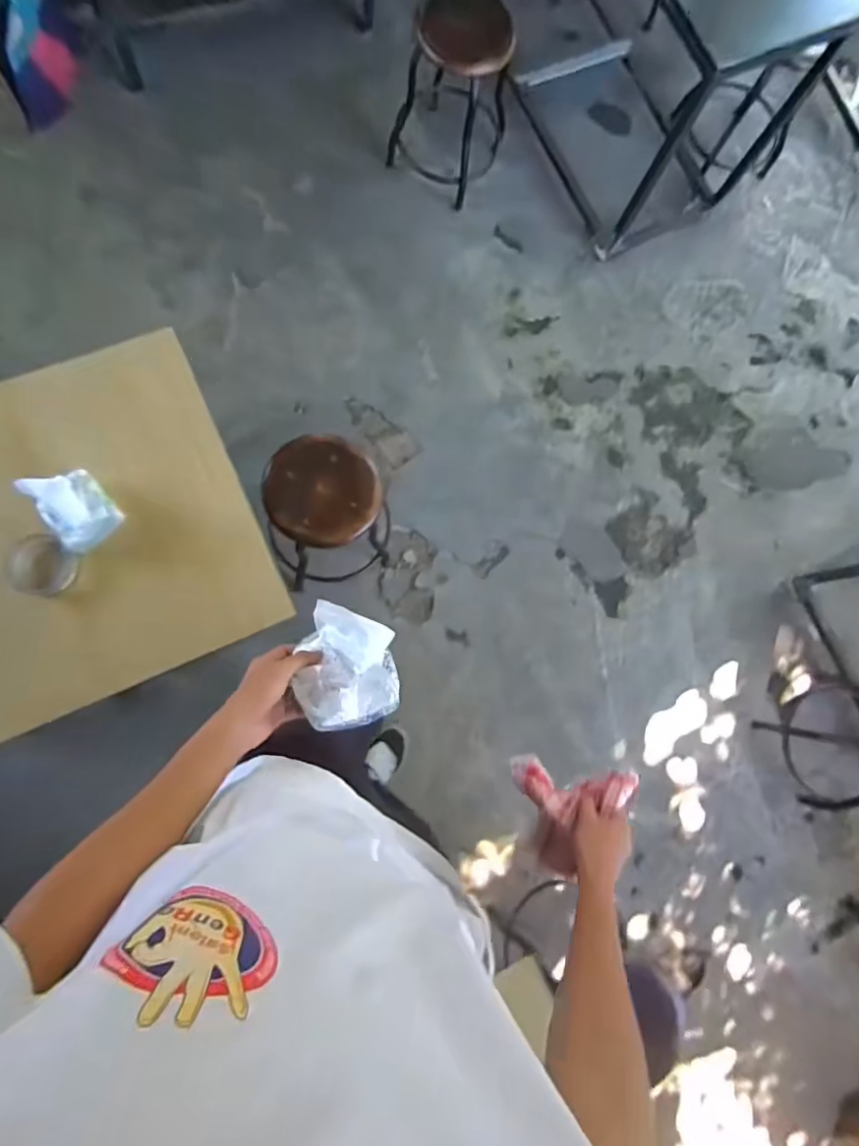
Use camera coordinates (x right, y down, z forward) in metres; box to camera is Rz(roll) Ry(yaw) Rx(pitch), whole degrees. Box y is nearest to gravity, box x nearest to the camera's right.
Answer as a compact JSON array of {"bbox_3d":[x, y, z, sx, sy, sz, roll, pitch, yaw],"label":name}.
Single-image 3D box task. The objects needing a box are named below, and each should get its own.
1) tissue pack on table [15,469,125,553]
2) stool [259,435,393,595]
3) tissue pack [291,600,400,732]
[{"bbox_3d":[-0.582,-0.103,0.899,0.098,0.107,0.100,-38,88,-10],"label":"tissue pack on table"},{"bbox_3d":[-0.241,-0.137,1.305,0.280,0.367,0.265,1,83,-5],"label":"stool"},{"bbox_3d":[-0.094,0.105,0.632,0.109,0.051,0.136,-5,84,-5],"label":"tissue pack"}]

